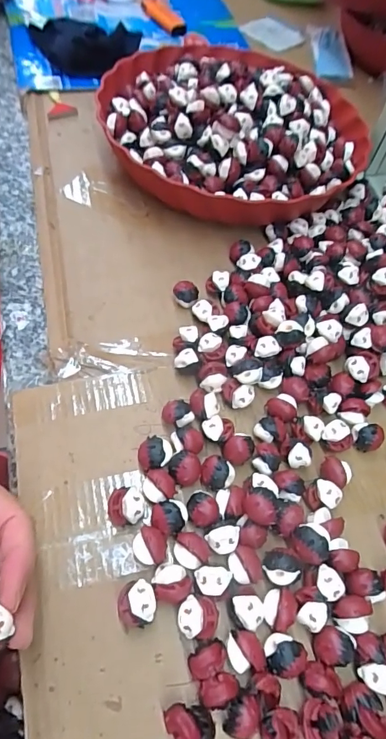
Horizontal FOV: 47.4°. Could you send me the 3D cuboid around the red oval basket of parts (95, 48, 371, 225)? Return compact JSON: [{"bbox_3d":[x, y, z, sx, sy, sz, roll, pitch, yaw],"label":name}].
[{"bbox_3d":[0.039,-0.220,0.405,0.226,0.062,0.222,26,61,11],"label":"red oval basket of parts"}]

